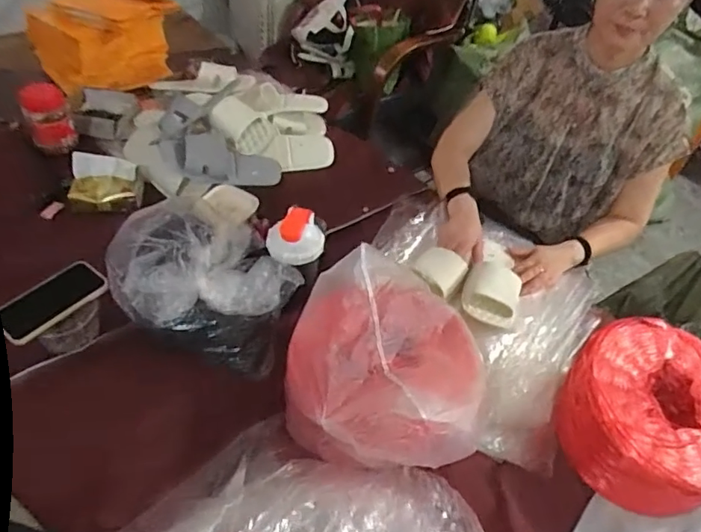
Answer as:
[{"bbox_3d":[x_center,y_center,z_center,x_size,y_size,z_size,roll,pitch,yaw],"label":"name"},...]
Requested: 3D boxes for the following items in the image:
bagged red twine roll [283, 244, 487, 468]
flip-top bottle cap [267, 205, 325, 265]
[{"bbox_3d":[0.053,0.148,0.788,0.265,0.167,0.288,4,46,-4],"label":"bagged red twine roll"},{"bbox_3d":[-0.092,-0.052,0.893,0.099,0.054,0.080,0,47,-7],"label":"flip-top bottle cap"}]

